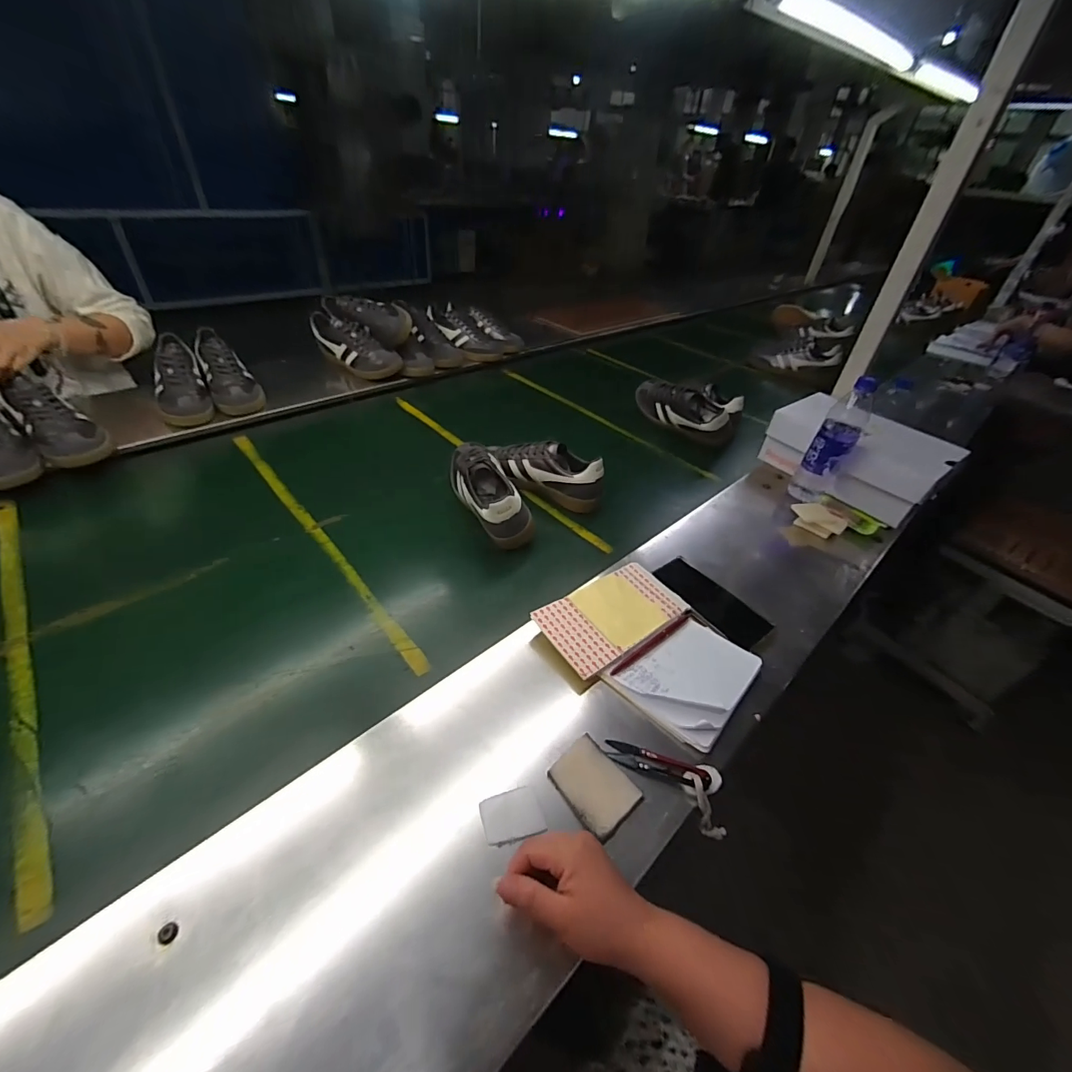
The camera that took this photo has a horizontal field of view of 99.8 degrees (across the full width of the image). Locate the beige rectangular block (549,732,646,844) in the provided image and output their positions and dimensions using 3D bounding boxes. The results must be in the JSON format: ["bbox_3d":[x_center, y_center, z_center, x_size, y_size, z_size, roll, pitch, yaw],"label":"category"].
[{"bbox_3d":[0.056,0.238,0.432,0.060,0.011,0.078,-28,52,-32],"label":"beige rectangular block"}]

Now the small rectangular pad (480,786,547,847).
[{"bbox_3d":[-0.021,0.251,0.405,0.052,0.008,0.039,-9,44,-15],"label":"small rectangular pad"}]

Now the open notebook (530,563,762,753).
[{"bbox_3d":[0.138,0.129,0.552,0.227,0.025,0.181,35,50,29],"label":"open notebook"}]

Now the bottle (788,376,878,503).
[{"bbox_3d":[0.524,-0.165,0.791,0.062,0.212,0.063,28,47,23],"label":"bottle"}]

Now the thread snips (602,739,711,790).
[{"bbox_3d":[0.122,0.225,0.452,0.100,0.010,0.025,13,43,9],"label":"thread snips"}]

